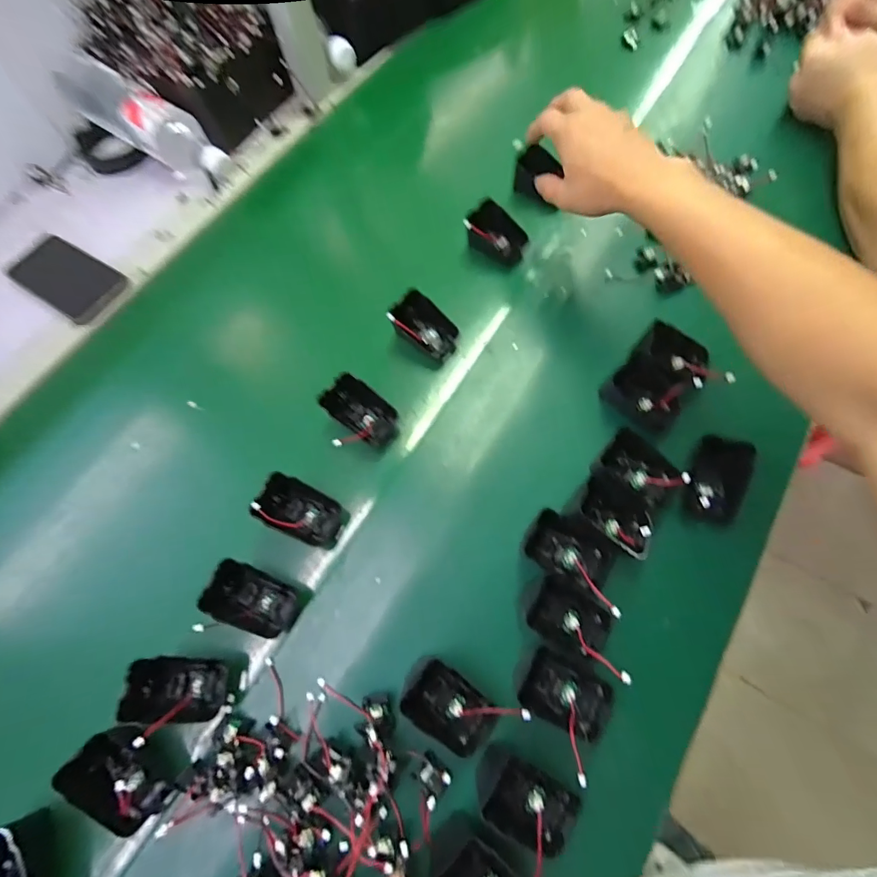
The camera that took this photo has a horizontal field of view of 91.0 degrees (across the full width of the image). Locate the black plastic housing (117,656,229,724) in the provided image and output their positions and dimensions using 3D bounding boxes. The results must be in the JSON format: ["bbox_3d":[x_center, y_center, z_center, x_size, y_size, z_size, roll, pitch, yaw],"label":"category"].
[{"bbox_3d":[-0.197,0.190,0.327,0.059,0.036,0.042,-3,68,1],"label":"black plastic housing"}]

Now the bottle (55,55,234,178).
[{"bbox_3d":[-0.385,-0.416,0.565,0.242,0.063,0.065,31,72,1],"label":"bottle"}]

